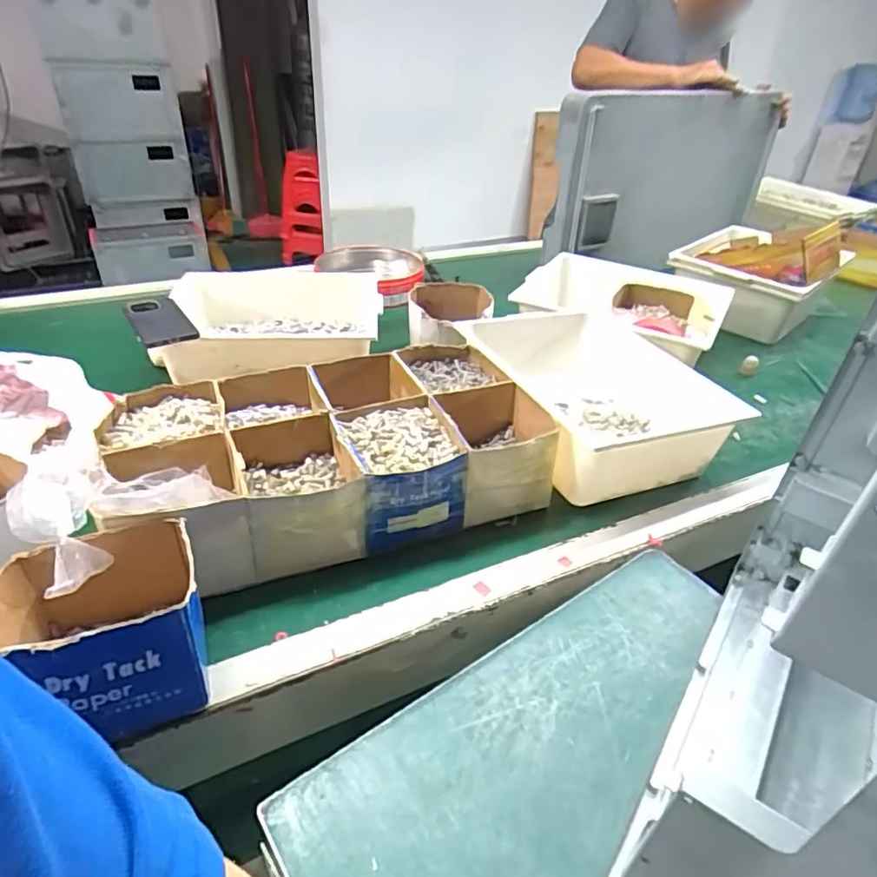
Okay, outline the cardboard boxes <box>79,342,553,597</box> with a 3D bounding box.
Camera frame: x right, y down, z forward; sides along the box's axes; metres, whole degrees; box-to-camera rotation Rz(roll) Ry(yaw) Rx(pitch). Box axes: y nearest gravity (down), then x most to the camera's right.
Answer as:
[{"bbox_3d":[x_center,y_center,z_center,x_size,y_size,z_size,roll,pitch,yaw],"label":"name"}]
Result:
[{"bbox_3d":[-0.122,0.011,0.744,0.515,0.107,0.292,-14,39,-22],"label":"cardboard boxes"}]

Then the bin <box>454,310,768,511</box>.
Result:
[{"bbox_3d":[0.235,-0.080,0.921,0.350,0.126,0.327,-14,39,-22],"label":"bin"}]

